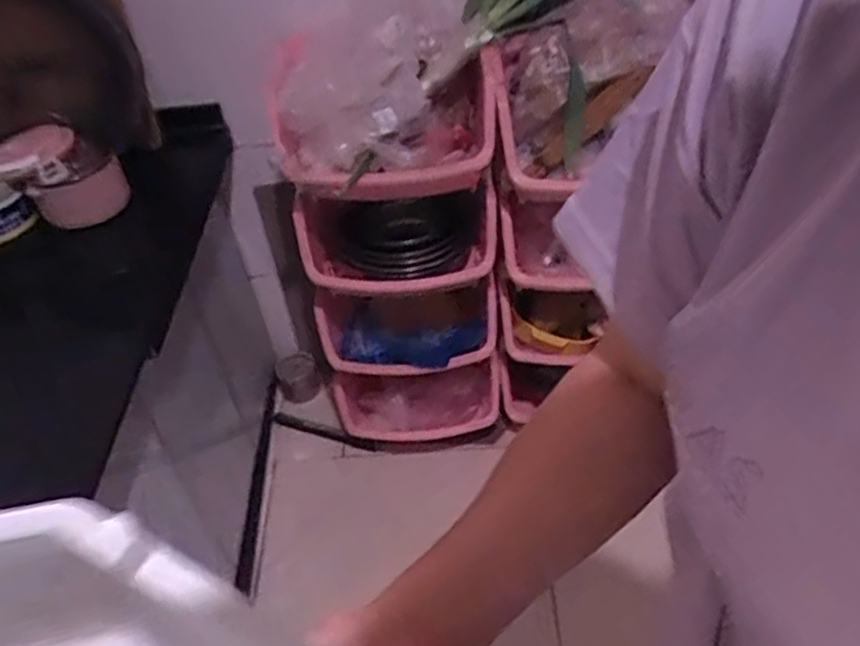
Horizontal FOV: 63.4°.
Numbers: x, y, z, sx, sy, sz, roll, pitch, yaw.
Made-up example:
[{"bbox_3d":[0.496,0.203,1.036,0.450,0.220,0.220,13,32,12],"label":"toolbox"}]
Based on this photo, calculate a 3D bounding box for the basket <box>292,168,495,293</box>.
[{"bbox_3d":[-0.066,-0.187,1.254,0.335,0.246,0.166,-18,44,-12],"label":"basket"}]

